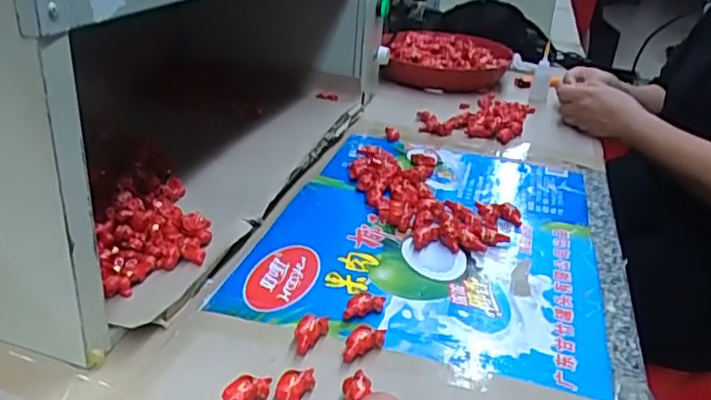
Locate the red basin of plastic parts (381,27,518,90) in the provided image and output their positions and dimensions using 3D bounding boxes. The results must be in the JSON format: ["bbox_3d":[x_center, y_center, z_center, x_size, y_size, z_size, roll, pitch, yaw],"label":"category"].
[{"bbox_3d":[0.159,-0.246,1.073,0.221,0.061,0.195,8,27,7],"label":"red basin of plastic parts"}]

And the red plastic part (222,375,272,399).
[{"bbox_3d":[-0.069,0.121,0.380,0.036,0.018,0.014,-15,33,-33],"label":"red plastic part"}]

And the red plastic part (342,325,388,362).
[{"bbox_3d":[0.005,0.099,0.432,0.033,0.017,0.016,-20,35,-38],"label":"red plastic part"}]

